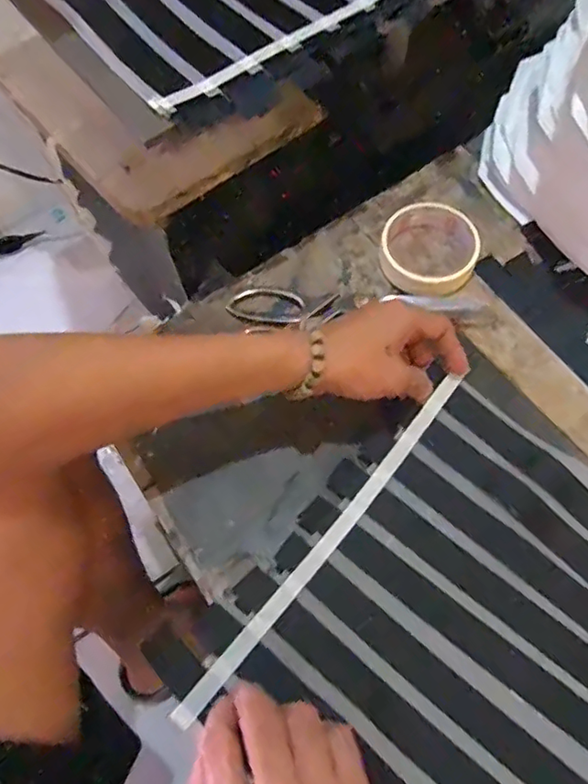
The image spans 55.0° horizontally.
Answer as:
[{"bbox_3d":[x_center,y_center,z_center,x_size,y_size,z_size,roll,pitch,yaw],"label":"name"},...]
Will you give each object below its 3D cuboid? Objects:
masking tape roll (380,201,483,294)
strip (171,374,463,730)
[{"bbox_3d":[0.123,-0.132,0.518,0.087,0.024,0.093,-1,63,2],"label":"masking tape roll"},{"bbox_3d":[0.032,0.096,0.404,0.013,0.030,0.311,35,61,18],"label":"strip"}]

